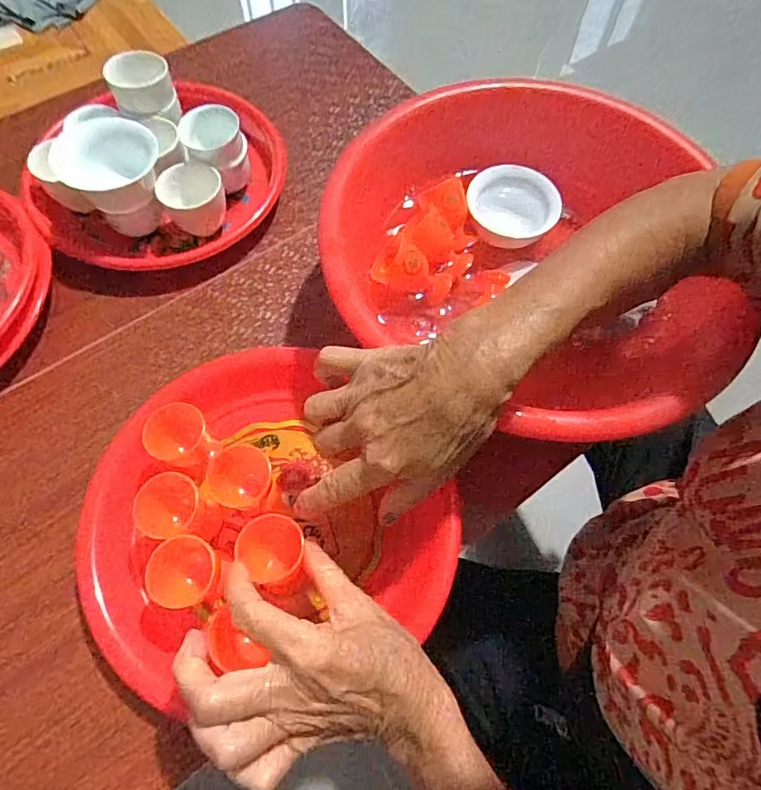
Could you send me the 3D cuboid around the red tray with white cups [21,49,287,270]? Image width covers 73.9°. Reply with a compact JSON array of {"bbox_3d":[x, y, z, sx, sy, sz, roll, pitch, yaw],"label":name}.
[{"bbox_3d":[-0.206,-0.221,0.477,0.202,0.084,0.233,14,66,4],"label":"red tray with white cups"}]

